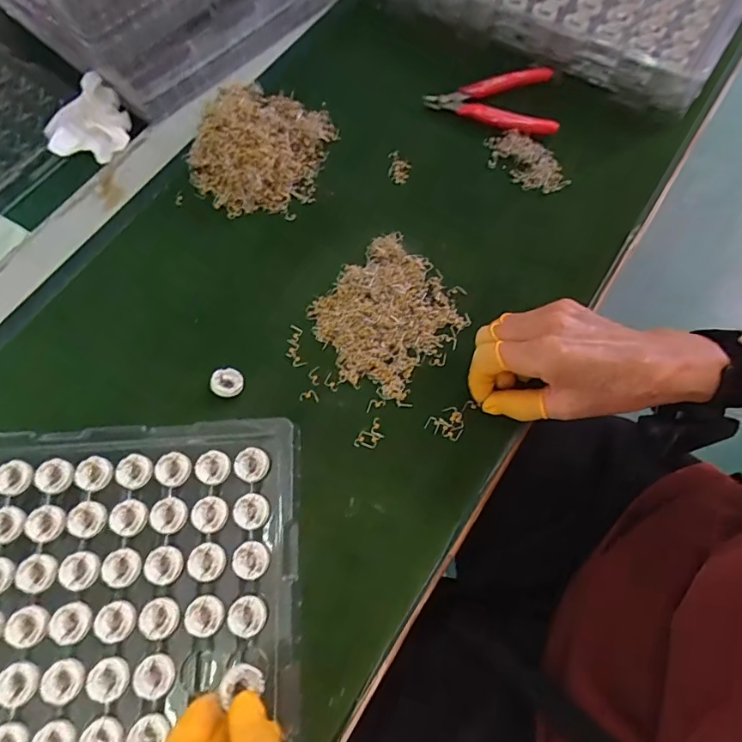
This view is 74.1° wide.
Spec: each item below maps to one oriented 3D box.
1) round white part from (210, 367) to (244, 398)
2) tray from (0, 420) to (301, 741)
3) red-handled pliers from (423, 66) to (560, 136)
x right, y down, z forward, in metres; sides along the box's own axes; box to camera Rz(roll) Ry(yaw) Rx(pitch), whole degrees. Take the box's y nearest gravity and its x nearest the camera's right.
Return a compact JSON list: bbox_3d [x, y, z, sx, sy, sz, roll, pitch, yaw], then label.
[{"bbox_3d":[-0.108,0.009,0.372,0.022,0.013,0.023,-1,67,2],"label":"round white part"},{"bbox_3d":[-0.172,0.200,0.293,0.251,0.016,0.341,-3,67,1],"label":"tray"},{"bbox_3d":[0.113,-0.253,0.455,0.119,0.019,0.076,-1,67,2],"label":"red-handled pliers"}]

